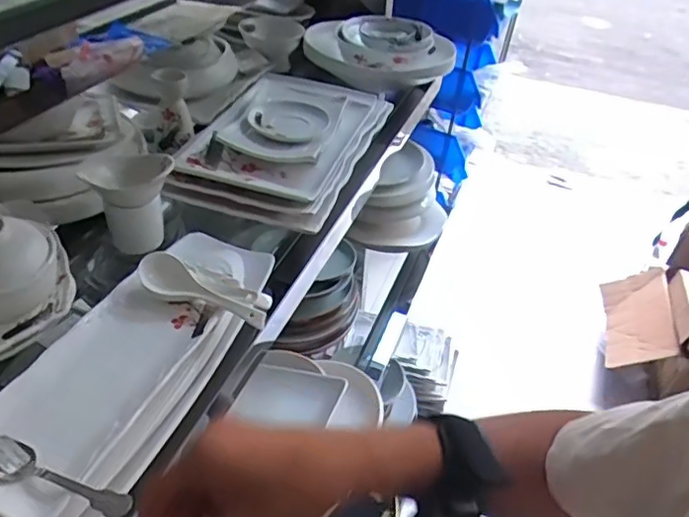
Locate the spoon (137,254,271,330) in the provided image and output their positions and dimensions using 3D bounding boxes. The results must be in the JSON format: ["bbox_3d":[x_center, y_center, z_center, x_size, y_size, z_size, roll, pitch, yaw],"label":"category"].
[{"bbox_3d":[-0.141,0.028,0.601,0.138,0.030,0.034,17,40,11],"label":"spoon"}]

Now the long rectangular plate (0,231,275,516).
[{"bbox_3d":[-0.200,0.080,0.587,0.120,0.041,0.387,17,40,11],"label":"long rectangular plate"}]

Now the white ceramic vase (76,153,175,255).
[{"bbox_3d":[-0.267,-0.081,0.750,0.104,0.102,0.104,-3,40,-13],"label":"white ceramic vase"}]

